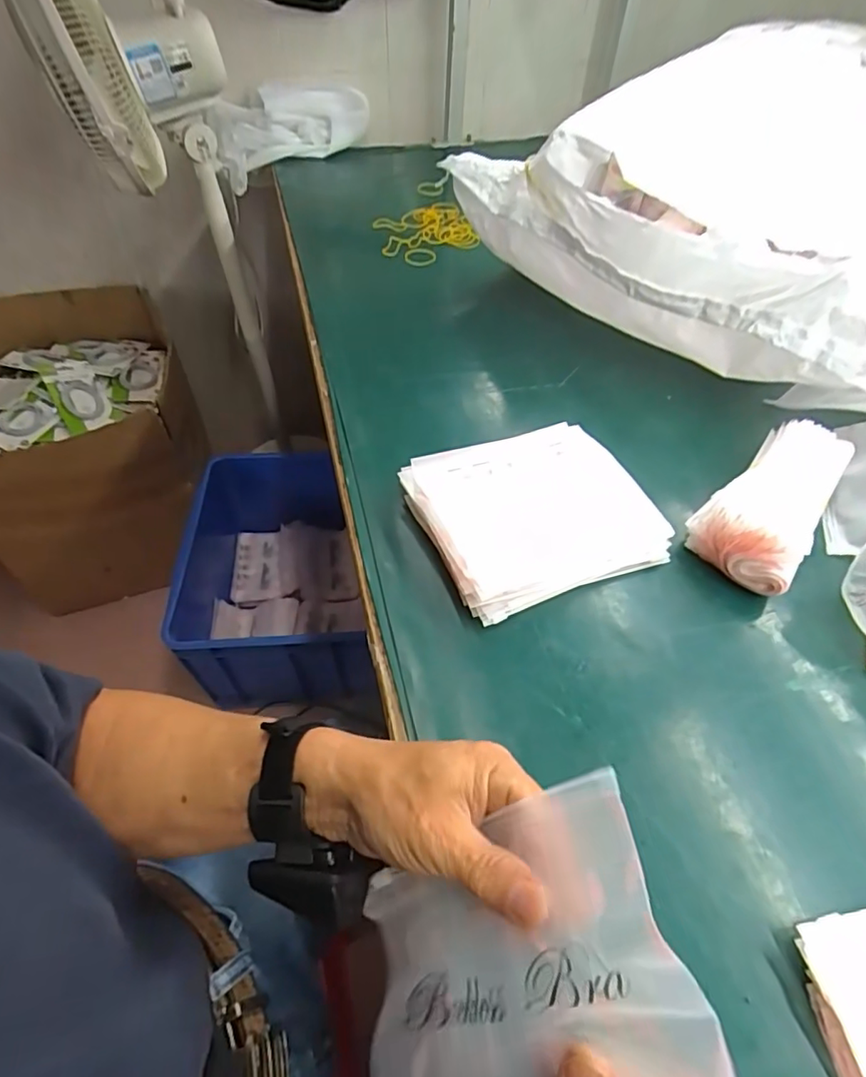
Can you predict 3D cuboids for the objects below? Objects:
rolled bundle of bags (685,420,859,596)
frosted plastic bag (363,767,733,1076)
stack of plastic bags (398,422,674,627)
[{"bbox_3d":[0.317,-0.037,0.513,0.085,0.061,0.195,36,57,24],"label":"rolled bundle of bags"},{"bbox_3d":[0.030,0.211,0.255,0.030,0.180,0.139,21,41,-39],"label":"frosted plastic bag"},{"bbox_3d":[0.093,-0.028,0.502,0.207,0.034,0.169,-17,53,-16],"label":"stack of plastic bags"}]

